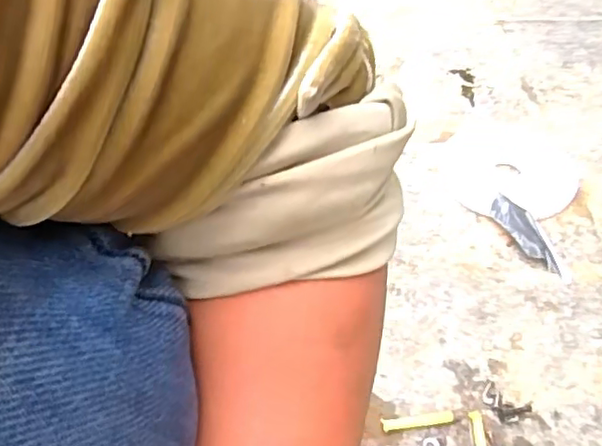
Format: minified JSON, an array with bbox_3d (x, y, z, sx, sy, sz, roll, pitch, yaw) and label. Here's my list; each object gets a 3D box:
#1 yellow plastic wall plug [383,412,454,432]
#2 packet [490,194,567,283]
[{"bbox_3d":[0.104,0.176,0.557,0.066,0.007,0.011,-7,48,-9],"label":"yellow plastic wall plug"},{"bbox_3d":[0.256,0.015,0.706,0.044,0.020,0.117,-12,49,-14],"label":"packet"}]

